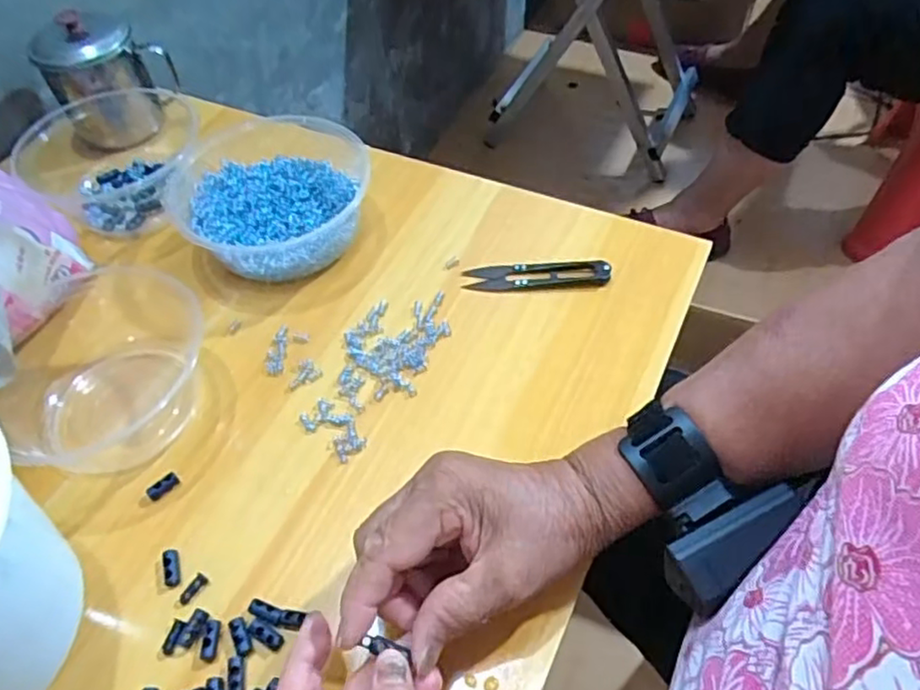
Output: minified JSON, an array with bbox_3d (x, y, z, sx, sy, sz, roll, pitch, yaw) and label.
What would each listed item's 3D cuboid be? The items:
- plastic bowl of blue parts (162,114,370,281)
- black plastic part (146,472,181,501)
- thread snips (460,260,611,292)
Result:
[{"bbox_3d":[-0.147,-0.117,0.518,0.143,0.045,0.158,-6,53,-1],"label":"plastic bowl of blue parts"},{"bbox_3d":[-0.175,0.083,0.394,0.009,0.005,0.019,30,61,23],"label":"black plastic part"},{"bbox_3d":[0.055,-0.052,0.477,0.101,0.007,0.022,-1,54,3],"label":"thread snips"}]

